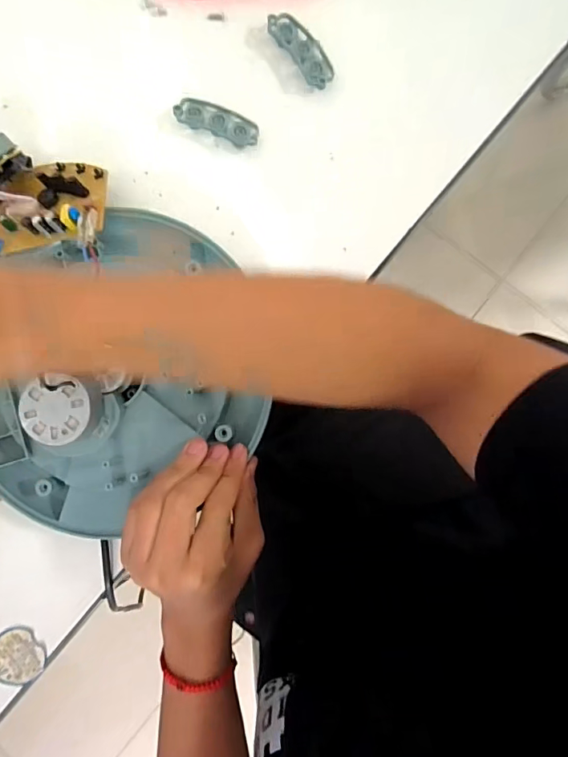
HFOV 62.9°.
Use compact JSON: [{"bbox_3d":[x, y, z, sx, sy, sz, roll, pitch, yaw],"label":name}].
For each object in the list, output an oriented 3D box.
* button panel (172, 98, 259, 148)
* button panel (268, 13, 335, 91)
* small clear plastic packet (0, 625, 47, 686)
[{"bbox_3d":[-0.053,-0.207,0.376,0.069,0.010,0.020,23,87,4],"label":"button panel"},{"bbox_3d":[0.015,-0.262,0.371,0.029,0.006,0.070,-35,86,-17],"label":"button panel"},{"bbox_3d":[-0.213,0.221,0.370,0.041,0.004,0.043,-37,89,-6],"label":"small clear plastic packet"}]

